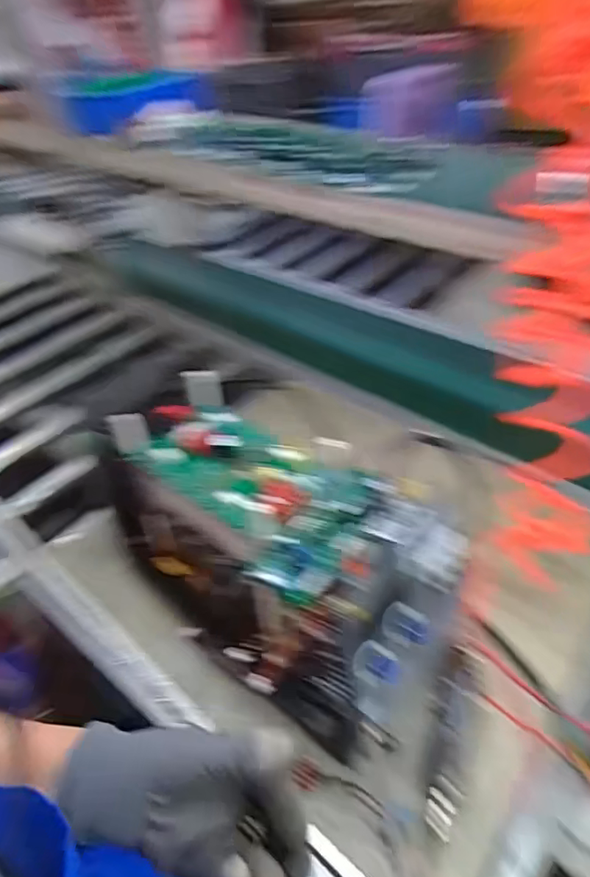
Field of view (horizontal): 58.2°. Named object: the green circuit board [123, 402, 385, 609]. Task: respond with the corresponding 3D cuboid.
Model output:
[{"bbox_3d":[-0.049,0.046,0.592,0.301,0.042,0.153,28,52,31],"label":"green circuit board"}]

